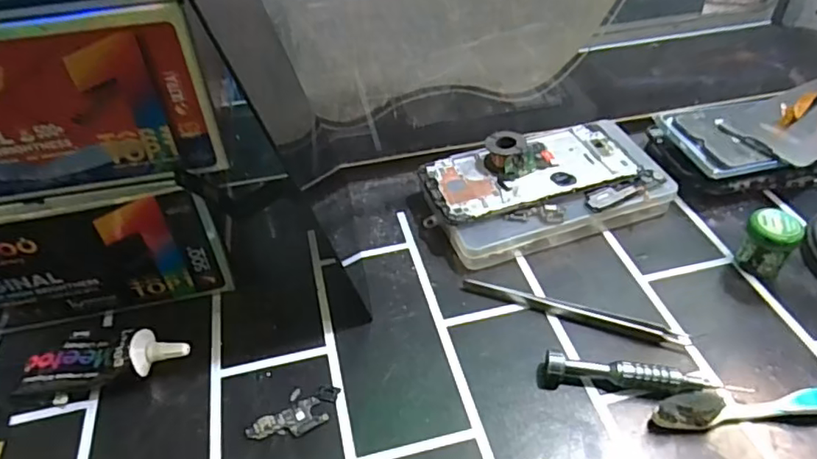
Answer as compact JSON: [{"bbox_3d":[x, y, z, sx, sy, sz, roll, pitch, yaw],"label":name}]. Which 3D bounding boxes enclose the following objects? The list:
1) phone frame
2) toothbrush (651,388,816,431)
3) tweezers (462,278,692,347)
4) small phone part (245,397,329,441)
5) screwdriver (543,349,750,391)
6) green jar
[{"bbox_3d":[0.093,-0.047,0.435,0.157,0.005,0.074,-16,42,-10],"label":"phone frame"},{"bbox_3d":[0.227,0.094,0.309,0.187,0.018,0.016,-4,43,-1],"label":"toothbrush"},{"bbox_3d":[0.105,0.052,0.367,0.140,0.007,0.011,14,45,17],"label":"tweezers"},{"bbox_3d":[-0.068,0.108,0.319,0.043,0.004,0.018,-18,45,-16],"label":"small phone part"},{"bbox_3d":[0.135,0.084,0.325,0.113,0.017,0.012,4,43,7],"label":"screwdriver"},{"bbox_3d":[0.237,0.010,0.378,0.030,0.042,0.026,28,51,29],"label":"green jar"}]

